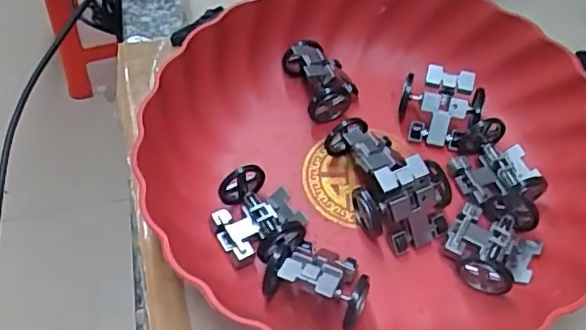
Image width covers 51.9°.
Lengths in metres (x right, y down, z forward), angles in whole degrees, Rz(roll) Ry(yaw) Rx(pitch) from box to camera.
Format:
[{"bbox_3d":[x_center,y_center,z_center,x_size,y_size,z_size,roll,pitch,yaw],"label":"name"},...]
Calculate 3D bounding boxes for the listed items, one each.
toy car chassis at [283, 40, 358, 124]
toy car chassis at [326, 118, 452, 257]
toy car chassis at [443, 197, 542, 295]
[{"bbox_3d":[0.019,-0.053,0.374,0.035,0.036,0.046,-17,54,-10],"label":"toy car chassis"},{"bbox_3d":[0.052,0.006,0.328,0.049,0.032,0.075,-27,56,-16],"label":"toy car chassis"},{"bbox_3d":[0.104,0.039,0.310,0.043,0.020,0.051,25,58,20],"label":"toy car chassis"}]

